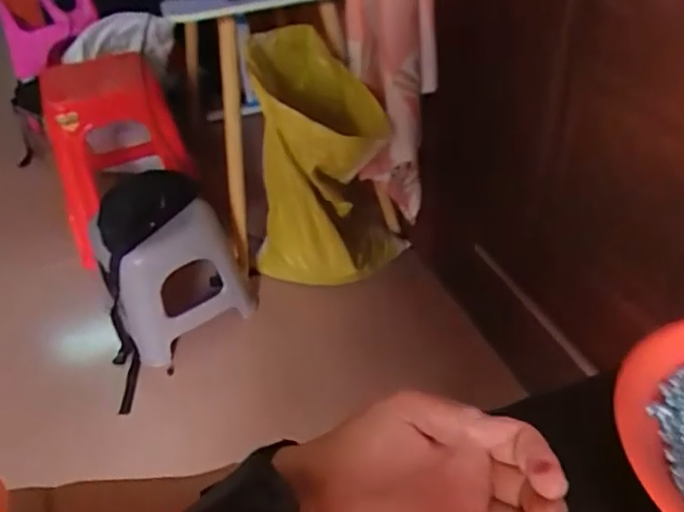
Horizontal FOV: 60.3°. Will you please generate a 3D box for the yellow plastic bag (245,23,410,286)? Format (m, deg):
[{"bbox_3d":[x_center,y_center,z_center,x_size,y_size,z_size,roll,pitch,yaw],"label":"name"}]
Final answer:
[{"bbox_3d":[-0.045,-0.165,1.379,0.382,0.624,0.251,-5,41,0],"label":"yellow plastic bag"}]

